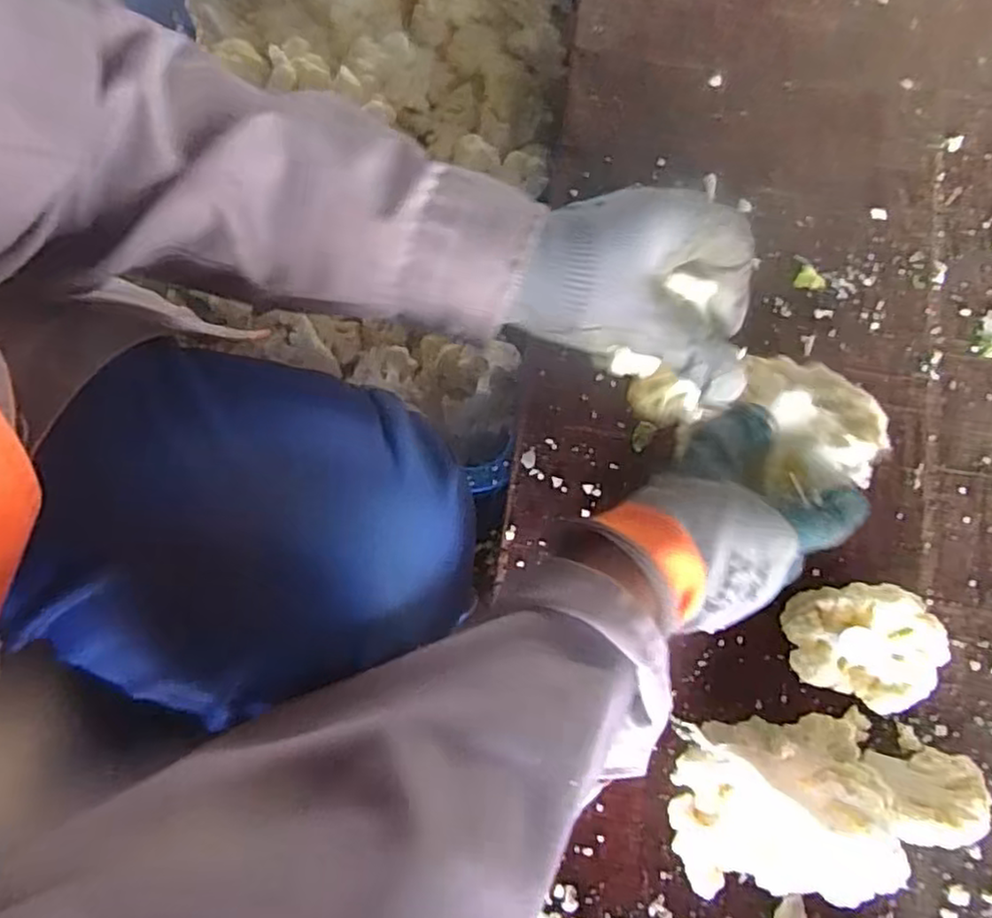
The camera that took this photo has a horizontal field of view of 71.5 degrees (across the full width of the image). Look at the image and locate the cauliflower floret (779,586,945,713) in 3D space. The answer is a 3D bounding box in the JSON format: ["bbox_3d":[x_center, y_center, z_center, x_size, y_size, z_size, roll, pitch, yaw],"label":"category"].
[{"bbox_3d":[0.202,0.103,0.384,0.074,0.066,0.059,21,77,3],"label":"cauliflower floret"}]

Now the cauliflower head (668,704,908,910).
[{"bbox_3d":[0.145,0.181,0.353,0.100,0.074,0.086,-1,76,-2],"label":"cauliflower head"}]

